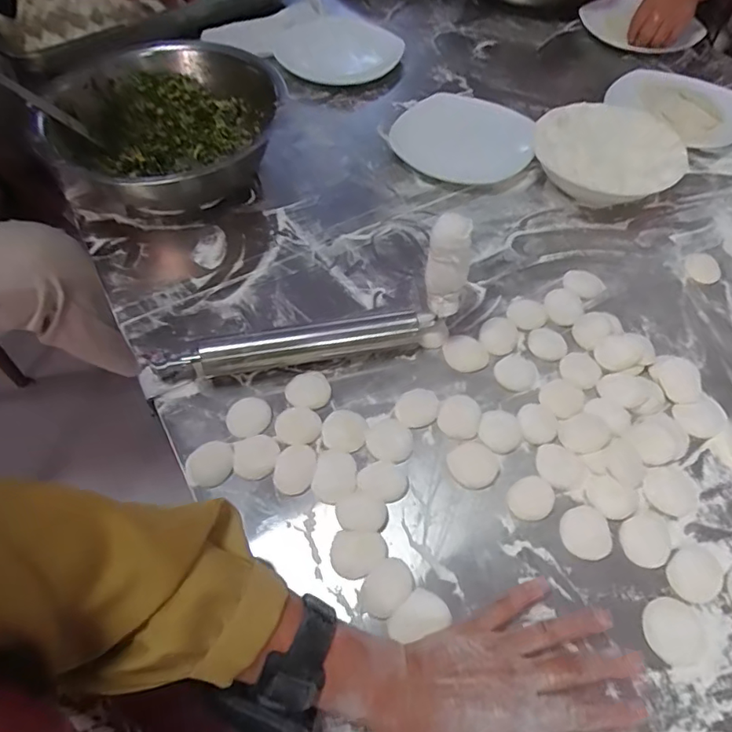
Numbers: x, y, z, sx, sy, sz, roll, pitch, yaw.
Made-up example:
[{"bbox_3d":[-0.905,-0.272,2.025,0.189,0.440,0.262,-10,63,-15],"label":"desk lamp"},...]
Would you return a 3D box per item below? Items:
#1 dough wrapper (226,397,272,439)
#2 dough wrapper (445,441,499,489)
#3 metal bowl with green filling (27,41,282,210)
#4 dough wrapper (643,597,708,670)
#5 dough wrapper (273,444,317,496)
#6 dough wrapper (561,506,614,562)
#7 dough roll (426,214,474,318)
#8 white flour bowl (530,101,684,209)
[{"bbox_3d":[-0.108,0.048,0.493,0.040,0.006,0.040,1,57,-1],"label":"dough wrapper"},{"bbox_3d":[0.094,0.086,0.464,0.040,0.004,0.041,1,57,-1],"label":"dough wrapper"},{"bbox_3d":[-0.271,-0.307,0.686,0.281,0.087,0.319,5,57,1],"label":"metal bowl with green filling"},{"bbox_3d":[0.226,0.194,0.390,0.044,0.004,0.044,1,57,-1],"label":"dough wrapper"},{"bbox_3d":[-0.061,0.089,0.460,0.035,0.005,0.043,3,57,0],"label":"dough wrapper"},{"bbox_3d":[0.175,0.133,0.426,0.040,0.004,0.041,1,57,-1],"label":"dough wrapper"},{"bbox_3d":[0.073,-0.088,0.477,0.035,0.084,0.039,11,57,7],"label":"dough roll"},{"bbox_3d":[0.287,-0.250,0.654,0.170,0.061,0.165,1,57,-1],"label":"white flour bowl"}]

